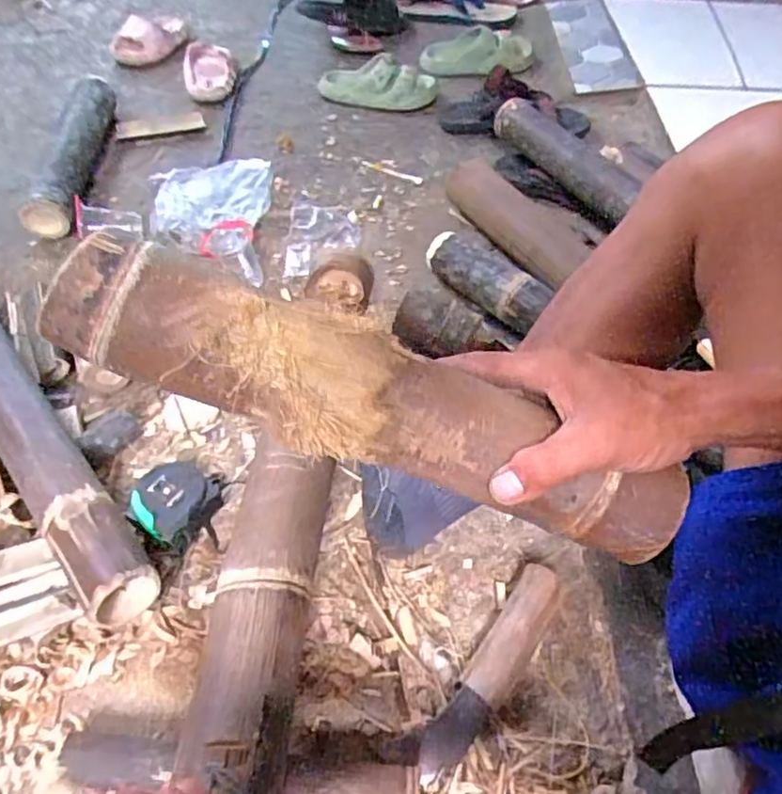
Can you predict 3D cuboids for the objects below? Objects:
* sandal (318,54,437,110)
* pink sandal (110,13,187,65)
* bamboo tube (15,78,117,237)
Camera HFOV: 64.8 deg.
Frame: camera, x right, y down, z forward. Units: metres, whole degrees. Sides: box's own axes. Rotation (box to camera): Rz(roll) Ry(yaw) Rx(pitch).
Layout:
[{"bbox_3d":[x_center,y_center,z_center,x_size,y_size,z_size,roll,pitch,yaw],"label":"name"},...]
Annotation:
[{"bbox_3d":[-0.024,-0.592,1.156,0.221,0.066,0.115,3,54,-3],"label":"sandal"},{"bbox_3d":[-0.470,-0.714,1.216,0.055,0.058,0.177,28,56,15],"label":"pink sandal"},{"bbox_3d":[-0.485,-0.394,0.962,0.076,0.070,0.351,3,54,-3],"label":"bamboo tube"}]

